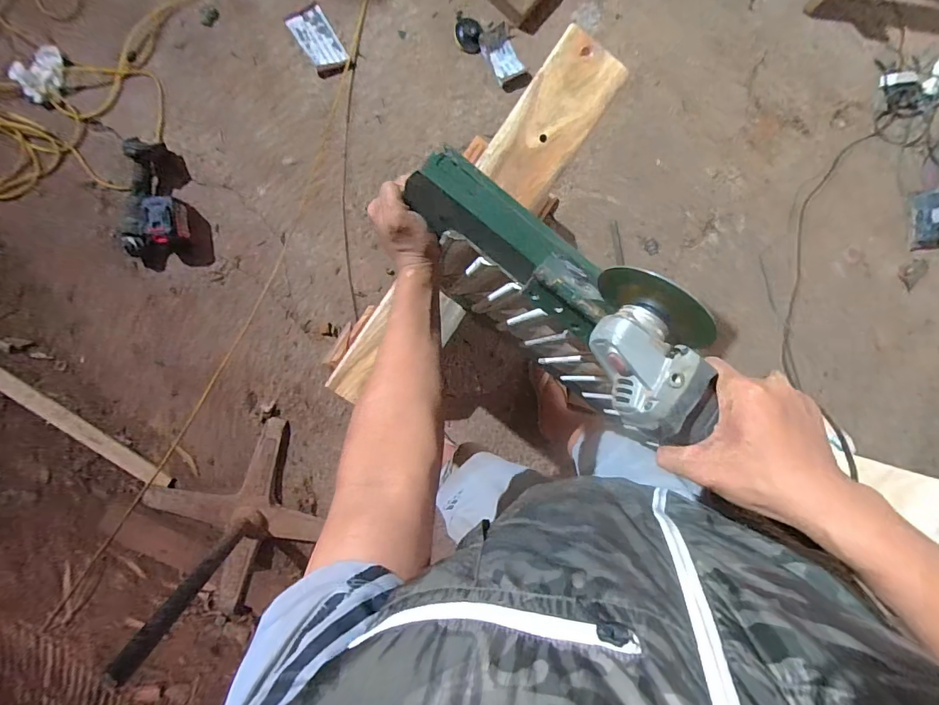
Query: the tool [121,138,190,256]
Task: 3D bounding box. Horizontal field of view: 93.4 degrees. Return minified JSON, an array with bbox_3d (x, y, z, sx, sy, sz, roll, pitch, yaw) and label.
[{"bbox_3d":[-0.780,-0.386,1.118,0.126,0.100,0.280,4,91,-9],"label":"tool"}]

